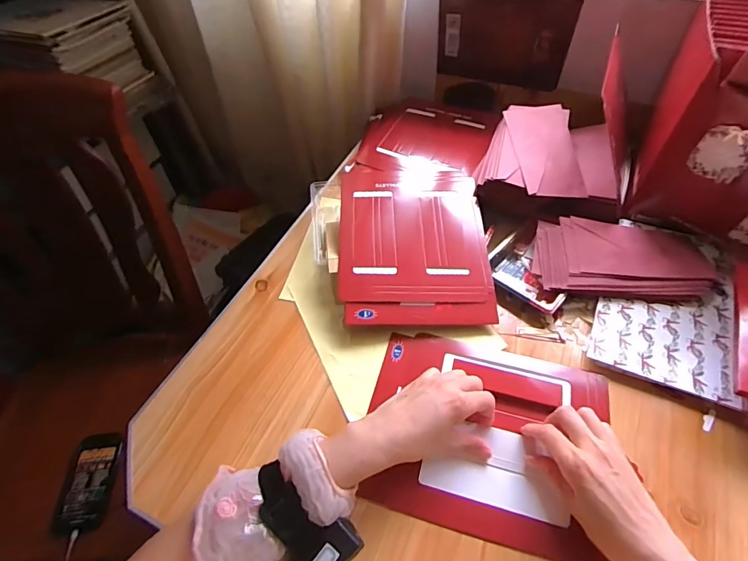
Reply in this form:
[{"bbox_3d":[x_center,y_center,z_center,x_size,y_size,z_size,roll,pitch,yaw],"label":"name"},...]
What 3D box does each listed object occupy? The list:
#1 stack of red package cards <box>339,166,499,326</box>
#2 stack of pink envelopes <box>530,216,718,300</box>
[{"bbox_3d":[0.055,-0.061,0.592,0.200,0.041,0.263,-3,52,1],"label":"stack of red package cards"},{"bbox_3d":[0.332,-0.034,0.556,0.220,0.034,0.112,2,52,5],"label":"stack of pink envelopes"}]

